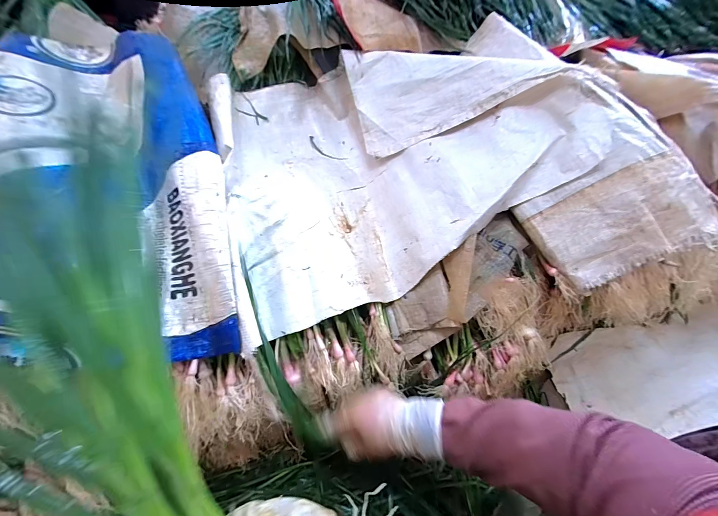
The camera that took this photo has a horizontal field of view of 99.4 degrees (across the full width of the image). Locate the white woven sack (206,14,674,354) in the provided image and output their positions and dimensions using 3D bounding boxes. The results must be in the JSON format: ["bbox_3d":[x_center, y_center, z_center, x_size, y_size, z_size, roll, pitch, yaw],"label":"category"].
[{"bbox_3d":[0.031,-0.215,0.561,0.594,0.245,0.513,-20,62,-15],"label":"white woven sack"}]

